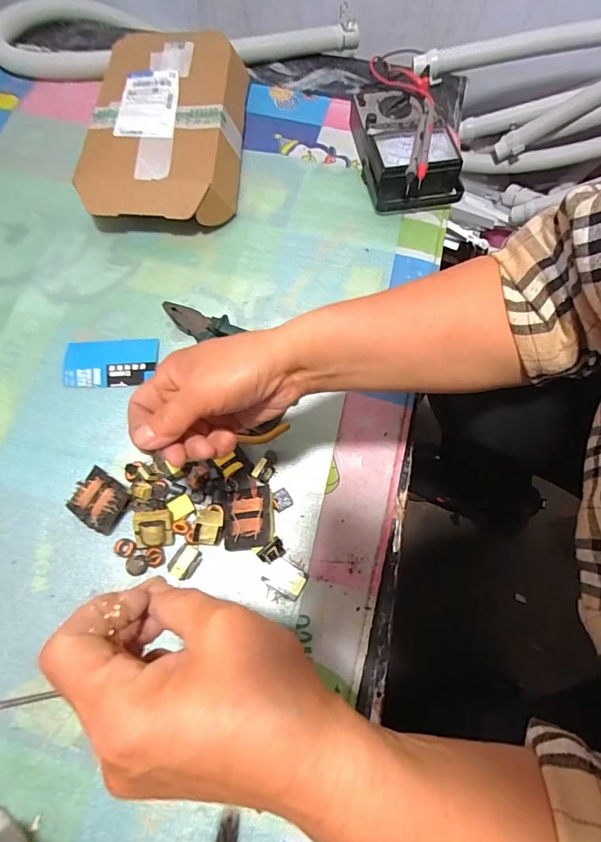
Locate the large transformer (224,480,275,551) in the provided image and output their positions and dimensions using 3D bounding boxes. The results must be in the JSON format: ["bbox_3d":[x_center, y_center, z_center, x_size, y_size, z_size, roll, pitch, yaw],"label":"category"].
[{"bbox_3d":[-0.051,0.096,0.431,0.048,0.023,0.065,0,71,0],"label":"large transformer"}]

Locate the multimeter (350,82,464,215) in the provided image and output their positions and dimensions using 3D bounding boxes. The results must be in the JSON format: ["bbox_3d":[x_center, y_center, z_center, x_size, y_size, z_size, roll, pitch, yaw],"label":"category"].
[{"bbox_3d":[0.141,-0.385,0.581,0.120,0.053,0.210,-9,71,-3],"label":"multimeter"}]

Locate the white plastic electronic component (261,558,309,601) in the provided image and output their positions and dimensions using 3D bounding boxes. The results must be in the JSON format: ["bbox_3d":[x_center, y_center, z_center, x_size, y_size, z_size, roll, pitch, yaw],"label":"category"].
[{"bbox_3d":[-0.014,0.155,0.418,0.037,0.014,0.028,30,74,10],"label":"white plastic electronic component"}]

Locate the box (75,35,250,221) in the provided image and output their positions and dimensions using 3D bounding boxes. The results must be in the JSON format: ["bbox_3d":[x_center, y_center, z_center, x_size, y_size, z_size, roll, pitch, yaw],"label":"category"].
[{"bbox_3d":[-0.184,-0.401,0.584,0.201,0.056,0.317,1,71,0],"label":"box"}]

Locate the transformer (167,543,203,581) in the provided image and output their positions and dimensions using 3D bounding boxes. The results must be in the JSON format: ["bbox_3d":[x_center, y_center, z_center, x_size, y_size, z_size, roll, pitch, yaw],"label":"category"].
[{"bbox_3d":[-0.115,0.139,0.422,0.028,0.011,0.032,25,73,8],"label":"transformer"}]

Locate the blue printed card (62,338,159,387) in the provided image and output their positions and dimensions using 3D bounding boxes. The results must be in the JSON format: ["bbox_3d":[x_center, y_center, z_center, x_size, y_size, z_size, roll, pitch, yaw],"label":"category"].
[{"bbox_3d":[-0.223,-0.069,0.496,0.106,0.009,0.061,-4,71,-2],"label":"blue printed card"}]

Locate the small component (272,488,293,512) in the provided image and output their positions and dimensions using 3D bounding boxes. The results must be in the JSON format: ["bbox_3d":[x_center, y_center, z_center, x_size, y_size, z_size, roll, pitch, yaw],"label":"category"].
[{"bbox_3d":[-0.020,0.082,0.444,0.020,0.005,0.021,-26,94,-21],"label":"small component"}]

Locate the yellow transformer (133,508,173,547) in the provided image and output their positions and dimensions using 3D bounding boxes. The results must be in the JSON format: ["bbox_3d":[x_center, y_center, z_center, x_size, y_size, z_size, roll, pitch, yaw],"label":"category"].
[{"bbox_3d":[-0.146,0.108,0.423,0.036,0.019,0.039,-5,96,-17],"label":"yellow transformer"}]

